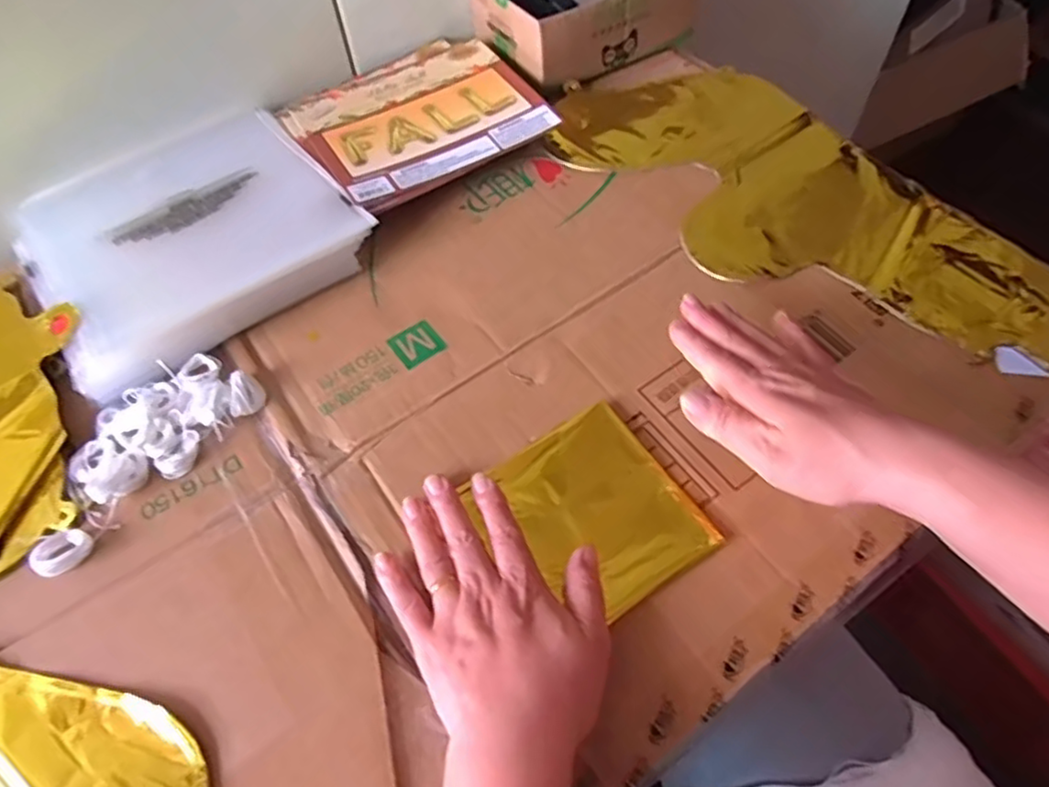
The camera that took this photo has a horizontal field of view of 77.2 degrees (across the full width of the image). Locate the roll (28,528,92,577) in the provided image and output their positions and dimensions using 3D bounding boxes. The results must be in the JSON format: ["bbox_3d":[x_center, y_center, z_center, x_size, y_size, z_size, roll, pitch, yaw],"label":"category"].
[{"bbox_3d":[-0.270,0.092,0.384,0.023,0.012,0.029,32,64,21],"label":"roll"}]

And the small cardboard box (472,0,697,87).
[{"bbox_3d":[0.057,-0.376,0.630,0.193,0.072,0.138,-24,59,-12],"label":"small cardboard box"}]

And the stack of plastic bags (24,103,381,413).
[{"bbox_3d":[-0.259,-0.122,0.511,0.221,0.028,0.211,-35,62,-18],"label":"stack of plastic bags"}]

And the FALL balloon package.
[{"bbox_3d":[-0.093,-0.240,0.580,0.196,0.027,0.178,-32,61,-17],"label":"FALL balloon package"}]

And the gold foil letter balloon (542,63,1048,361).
[{"bbox_3d":[0.211,-0.155,0.514,0.198,0.013,0.419,-33,61,-17],"label":"gold foil letter balloon"}]

